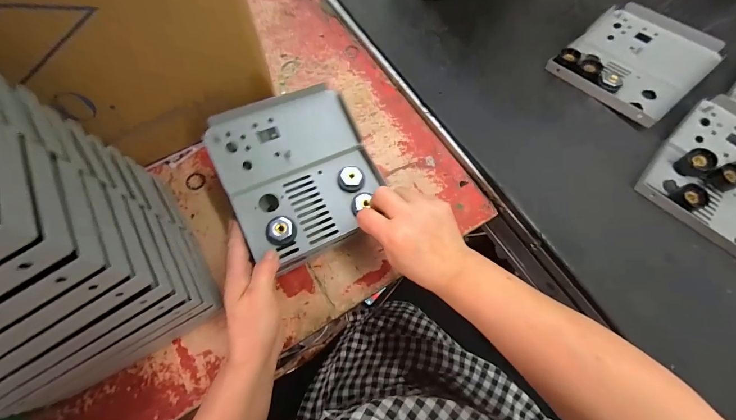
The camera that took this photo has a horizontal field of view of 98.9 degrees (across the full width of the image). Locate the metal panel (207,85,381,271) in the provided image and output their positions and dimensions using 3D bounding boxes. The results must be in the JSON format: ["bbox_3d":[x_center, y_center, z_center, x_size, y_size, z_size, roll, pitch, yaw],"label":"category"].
[{"bbox_3d":[-0.073,-0.044,0.338,0.151,0.034,0.166,-25,71,-11],"label":"metal panel"}]

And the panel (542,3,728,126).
[{"bbox_3d":[0.375,-0.214,0.439,0.188,0.032,0.154,-39,74,-15],"label":"panel"}]

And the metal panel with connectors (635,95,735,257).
[{"bbox_3d":[0.442,-0.043,0.375,0.159,0.028,0.195,42,73,14],"label":"metal panel with connectors"}]

